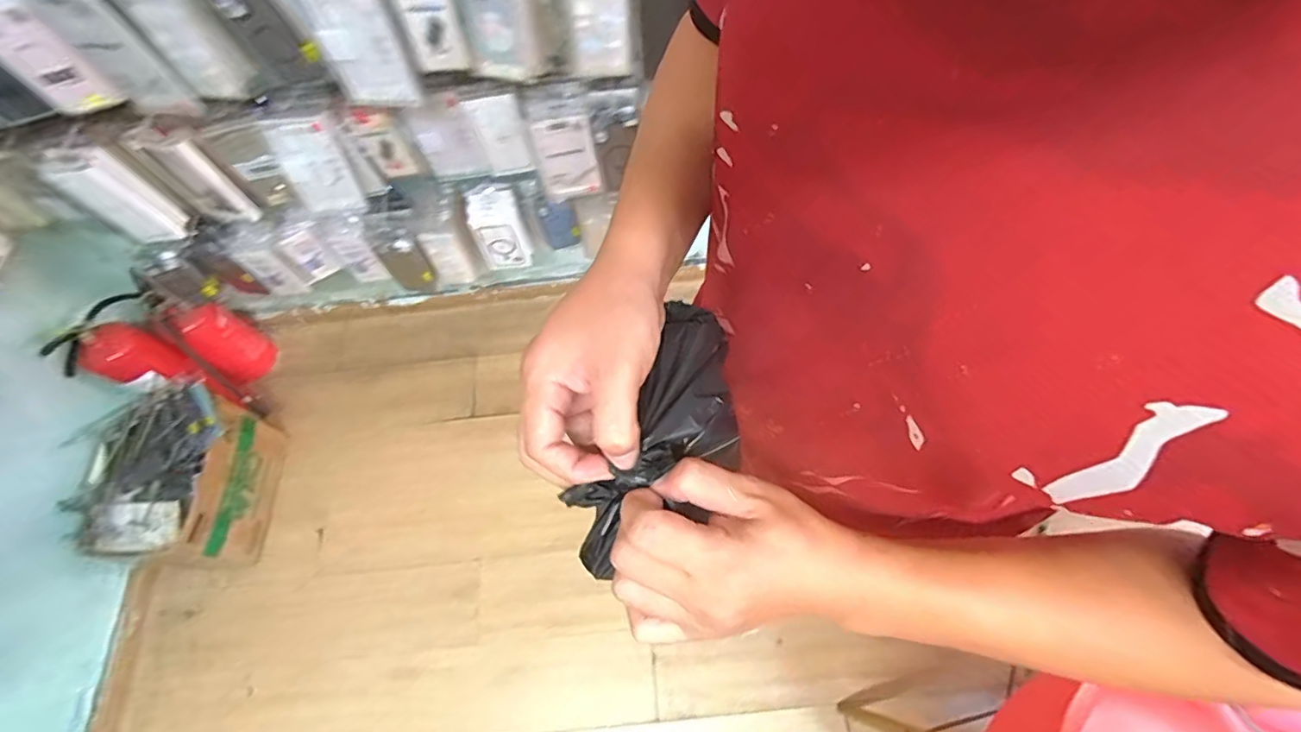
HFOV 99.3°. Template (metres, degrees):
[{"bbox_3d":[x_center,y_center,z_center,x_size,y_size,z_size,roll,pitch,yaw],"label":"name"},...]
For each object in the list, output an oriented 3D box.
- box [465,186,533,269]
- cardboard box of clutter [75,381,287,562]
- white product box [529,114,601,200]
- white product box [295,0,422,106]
[{"bbox_3d":[-0.331,-0.296,1.229,0.102,0.216,0.093,-23,66,-8],"label":"box"},{"bbox_3d":[-1.103,0.268,1.343,0.275,0.258,0.373,4,65,4],"label":"cardboard box of clutter"},{"bbox_3d":[-0.153,-0.386,1.021,0.105,0.173,0.049,-14,66,-4],"label":"white product box"},{"bbox_3d":[-0.418,-0.464,0.798,0.112,0.203,0.028,-1,65,2],"label":"white product box"}]

